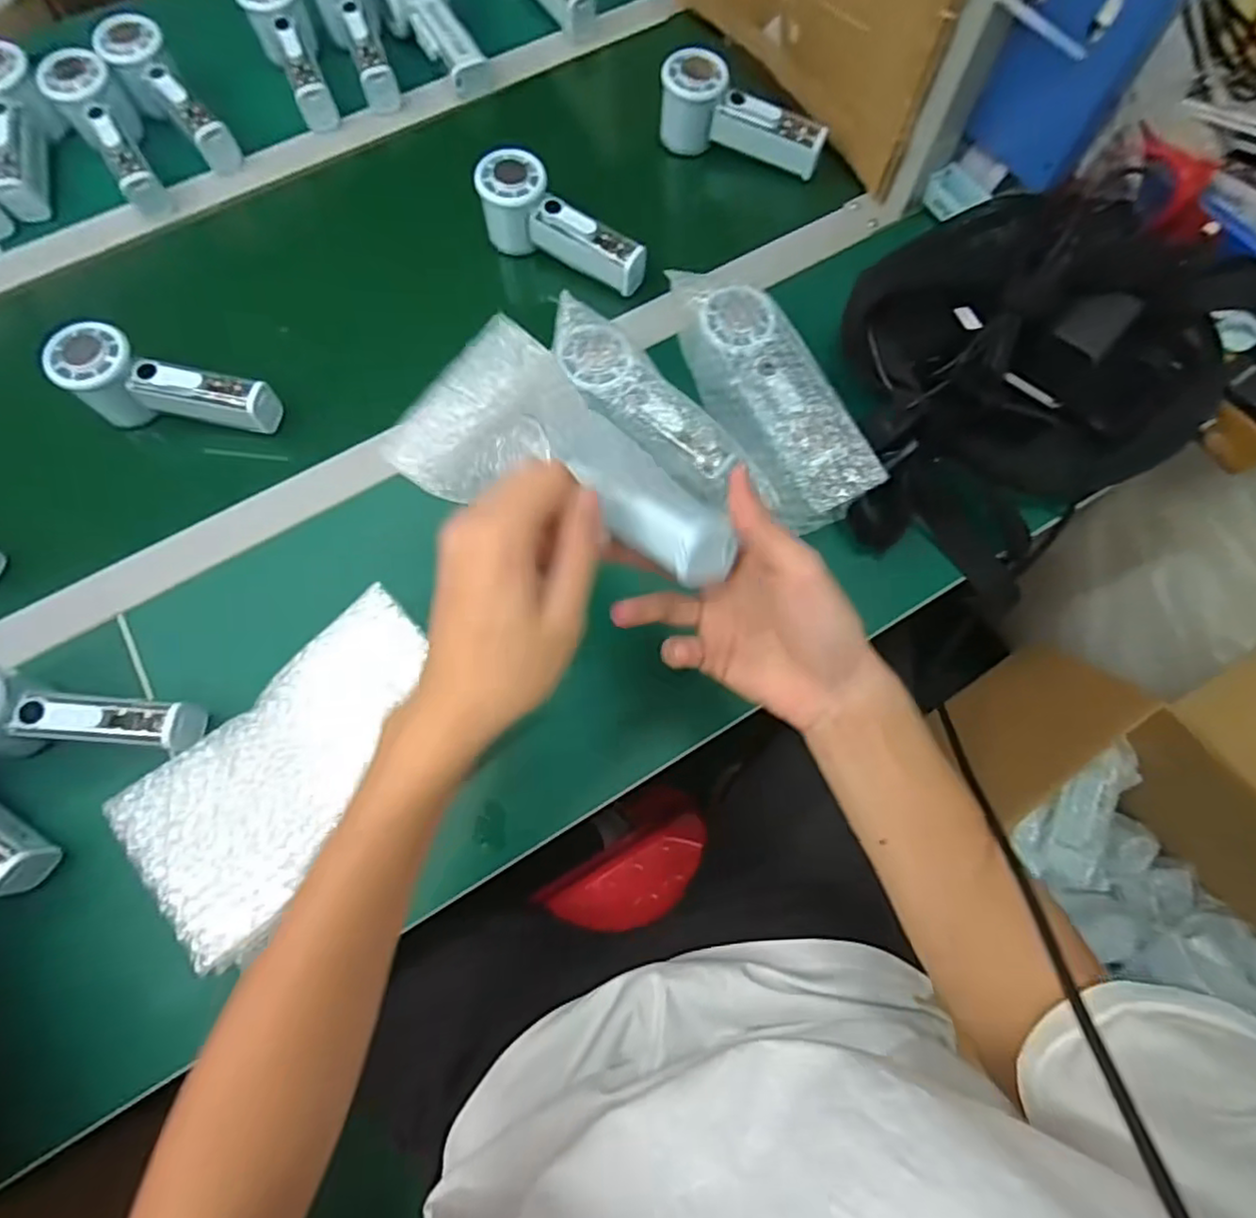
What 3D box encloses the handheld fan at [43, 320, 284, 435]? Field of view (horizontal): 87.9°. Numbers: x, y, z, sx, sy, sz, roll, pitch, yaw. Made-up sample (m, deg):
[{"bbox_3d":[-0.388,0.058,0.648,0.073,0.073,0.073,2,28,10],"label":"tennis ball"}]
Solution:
[{"bbox_3d":[-0.354,-0.171,0.511,0.153,0.054,0.055,12,70,-9],"label":"handheld fan"}]

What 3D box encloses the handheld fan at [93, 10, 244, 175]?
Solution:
[{"bbox_3d":[-0.421,-0.474,0.601,0.053,0.055,0.157,-43,93,-13],"label":"handheld fan"}]

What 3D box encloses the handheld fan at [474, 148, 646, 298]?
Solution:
[{"bbox_3d":[-0.053,-0.326,0.552,0.145,0.061,0.044,26,73,9],"label":"handheld fan"}]

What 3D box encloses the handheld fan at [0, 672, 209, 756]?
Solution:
[{"bbox_3d":[-0.366,0.072,0.426,0.156,0.056,0.052,7,70,-11],"label":"handheld fan"}]

